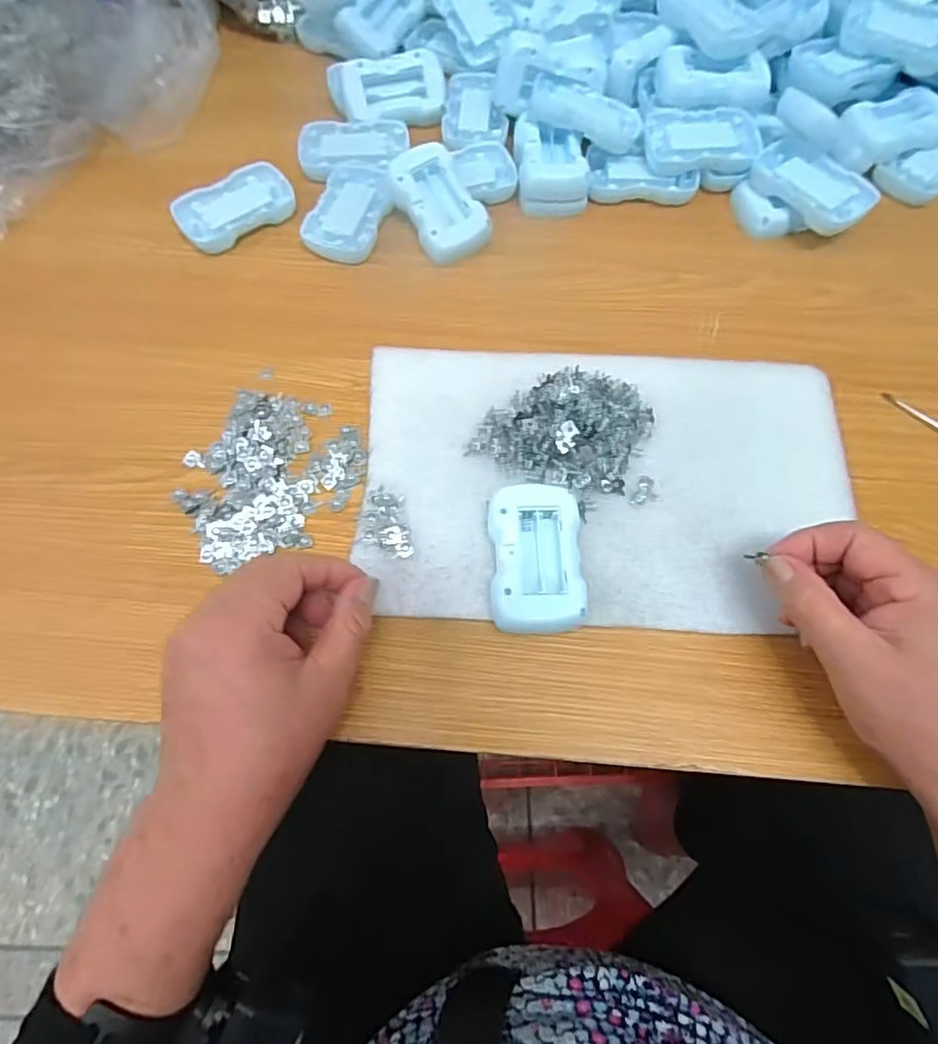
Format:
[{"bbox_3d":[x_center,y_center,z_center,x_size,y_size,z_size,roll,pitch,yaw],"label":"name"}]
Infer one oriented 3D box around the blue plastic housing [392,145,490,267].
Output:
[{"bbox_3d":[-0.024,-0.241,0.431,0.053,0.020,0.089,-32,85,-7],"label":"blue plastic housing"}]

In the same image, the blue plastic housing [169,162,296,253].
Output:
[{"bbox_3d":[-0.181,-0.245,0.446,0.090,0.014,0.056,-36,73,-14],"label":"blue plastic housing"}]

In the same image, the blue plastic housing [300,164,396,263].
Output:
[{"bbox_3d":[-0.090,-0.240,0.443,0.054,0.013,0.087,13,68,4],"label":"blue plastic housing"}]

